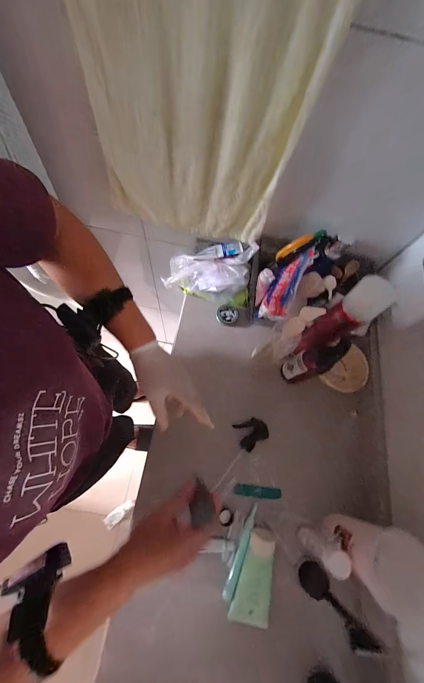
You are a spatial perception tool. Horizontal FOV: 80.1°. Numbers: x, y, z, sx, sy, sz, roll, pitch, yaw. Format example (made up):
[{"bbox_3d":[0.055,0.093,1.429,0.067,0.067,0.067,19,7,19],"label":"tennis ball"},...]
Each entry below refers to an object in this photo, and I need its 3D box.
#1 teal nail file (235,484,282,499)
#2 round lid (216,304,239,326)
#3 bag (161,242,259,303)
[{"bbox_3d":[0.089,0.289,0.484,0.088,0.005,0.020,8,70,-3],"label":"teal nail file"},{"bbox_3d":[0.036,-0.062,0.592,0.049,0.008,0.049,0,89,5],"label":"round lid"},{"bbox_3d":[-0.004,-0.160,0.577,0.181,0.103,0.132,19,70,1],"label":"bag"}]

